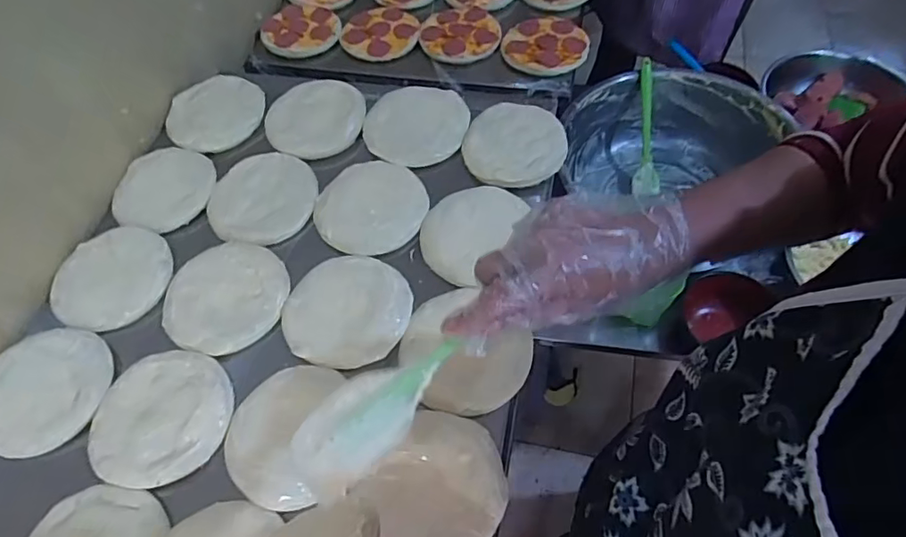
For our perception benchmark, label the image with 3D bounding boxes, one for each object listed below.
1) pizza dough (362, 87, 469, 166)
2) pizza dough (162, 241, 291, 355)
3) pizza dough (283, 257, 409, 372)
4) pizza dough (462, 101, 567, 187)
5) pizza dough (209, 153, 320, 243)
[{"bbox_3d":[-0.054,-0.212,0.788,0.147,0.012,0.139,-2,58,3],"label":"pizza dough"},{"bbox_3d":[-0.278,0.032,0.671,0.141,0.009,0.144,0,58,4],"label":"pizza dough"},{"bbox_3d":[-0.127,0.045,0.647,0.151,0.013,0.139,-2,58,3],"label":"pizza dough"},{"bbox_3d":[0.083,-0.170,0.742,0.135,0.025,0.122,0,58,5],"label":"pizza dough"},{"bbox_3d":[-0.264,-0.100,0.755,0.148,0.017,0.147,-2,58,3],"label":"pizza dough"}]

